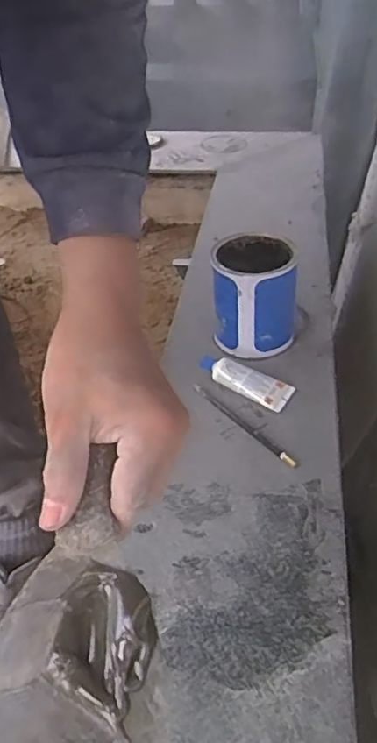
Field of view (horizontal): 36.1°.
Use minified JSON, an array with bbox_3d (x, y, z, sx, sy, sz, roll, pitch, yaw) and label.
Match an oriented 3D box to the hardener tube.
[{"bbox_3d":[0.067,0.008,0.675,0.110,0.019,0.043,25,48,28],"label":"hardener tube"}]

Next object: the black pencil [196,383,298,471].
[{"bbox_3d":[0.059,0.057,0.631,0.011,0.006,0.155,-30,48,-28],"label":"black pencil"}]

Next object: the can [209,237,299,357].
[{"bbox_3d":[0.081,-0.089,0.713,0.096,0.128,0.096,-2,41,1],"label":"can"}]

